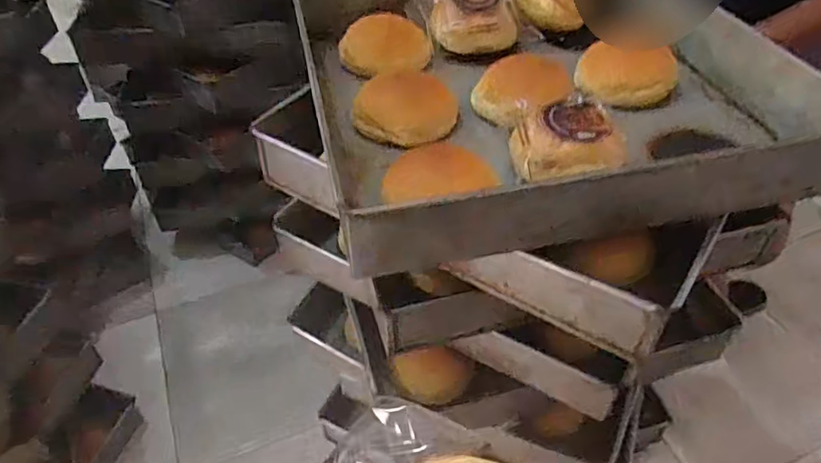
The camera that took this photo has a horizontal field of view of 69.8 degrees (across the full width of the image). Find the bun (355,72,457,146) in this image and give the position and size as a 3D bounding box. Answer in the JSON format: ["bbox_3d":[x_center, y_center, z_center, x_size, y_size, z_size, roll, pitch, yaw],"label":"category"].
[{"bbox_3d":[-0.004,-0.114,0.534,0.078,0.037,0.072,-1,44,1],"label":"bun"}]

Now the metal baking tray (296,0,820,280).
[{"bbox_3d":[0.112,-0.155,0.575,0.387,0.077,0.432,-8,43,-8],"label":"metal baking tray"}]

